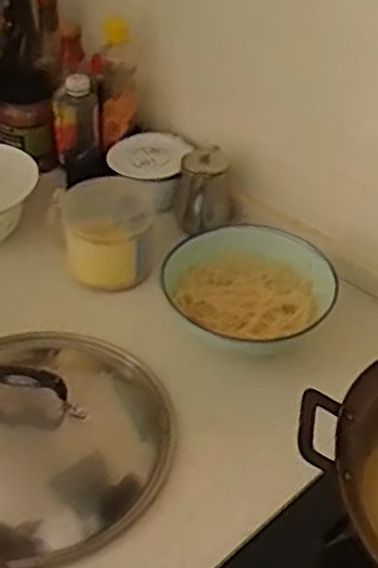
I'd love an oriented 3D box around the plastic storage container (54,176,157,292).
[{"bbox_3d":[-0.110,-0.071,1.004,0.143,0.091,0.139,0,38,-7],"label":"plastic storage container"}]

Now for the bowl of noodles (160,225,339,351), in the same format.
[{"bbox_3d":[0.074,0.007,0.923,0.205,0.074,0.180,23,41,20],"label":"bowl of noodles"}]

